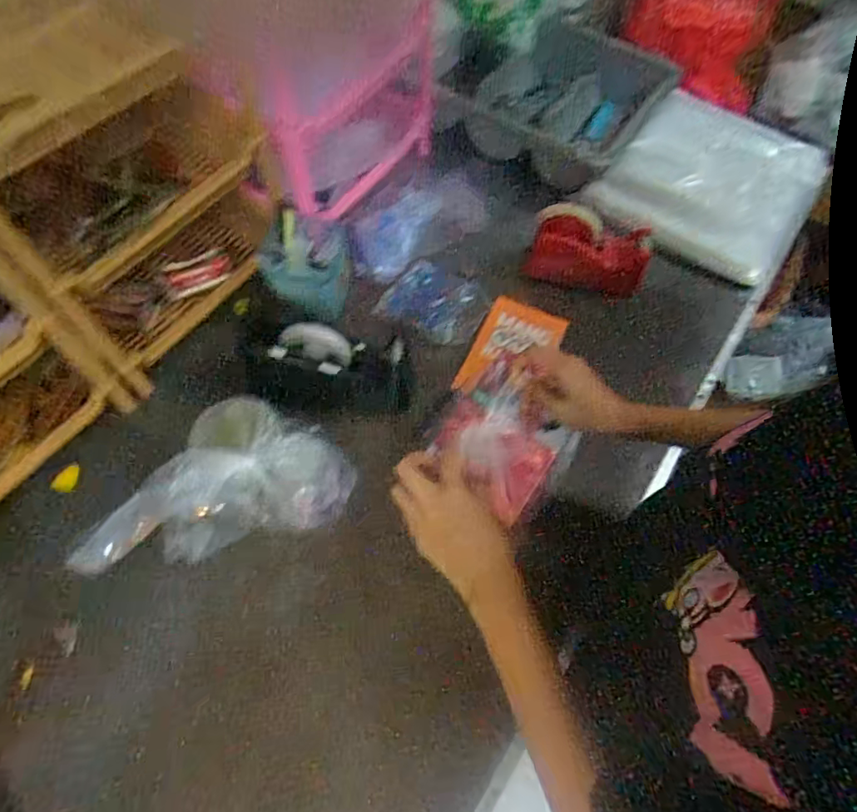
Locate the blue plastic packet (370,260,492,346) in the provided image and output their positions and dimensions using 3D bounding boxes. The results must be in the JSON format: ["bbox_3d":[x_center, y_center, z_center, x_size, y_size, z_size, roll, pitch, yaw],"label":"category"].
[{"bbox_3d":[0.011,-0.141,0.732,0.132,0.022,0.112,28,66,11],"label":"blue plastic packet"}]

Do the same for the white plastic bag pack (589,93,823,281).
[{"bbox_3d":[0.414,-0.332,0.790,0.265,0.038,0.259,34,84,4],"label":"white plastic bag pack"}]

